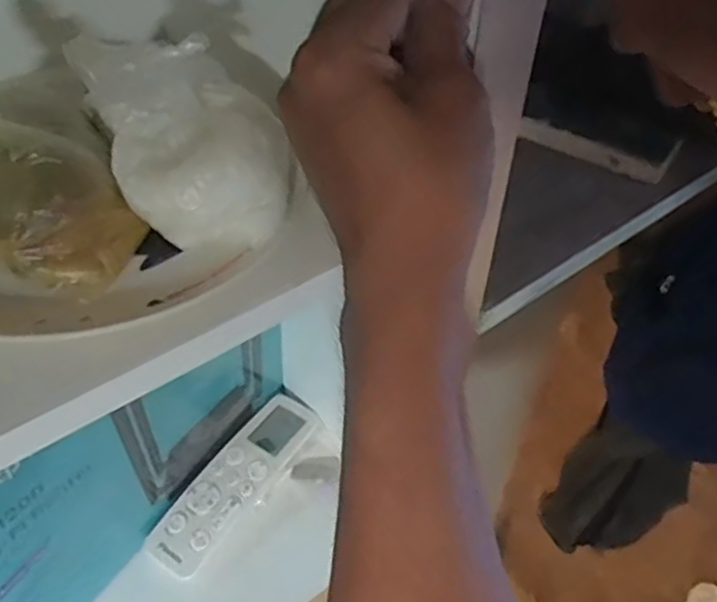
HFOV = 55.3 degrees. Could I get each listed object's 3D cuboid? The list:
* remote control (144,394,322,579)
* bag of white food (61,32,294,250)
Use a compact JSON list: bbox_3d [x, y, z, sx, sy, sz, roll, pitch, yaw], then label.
[{"bbox_3d":[-0.100,0.143,0.555,0.055,0.017,0.165,27,49,23],"label":"remote control"},{"bbox_3d":[-0.079,-0.079,0.321,0.074,0.066,0.095,-19,48,-21],"label":"bag of white food"}]

